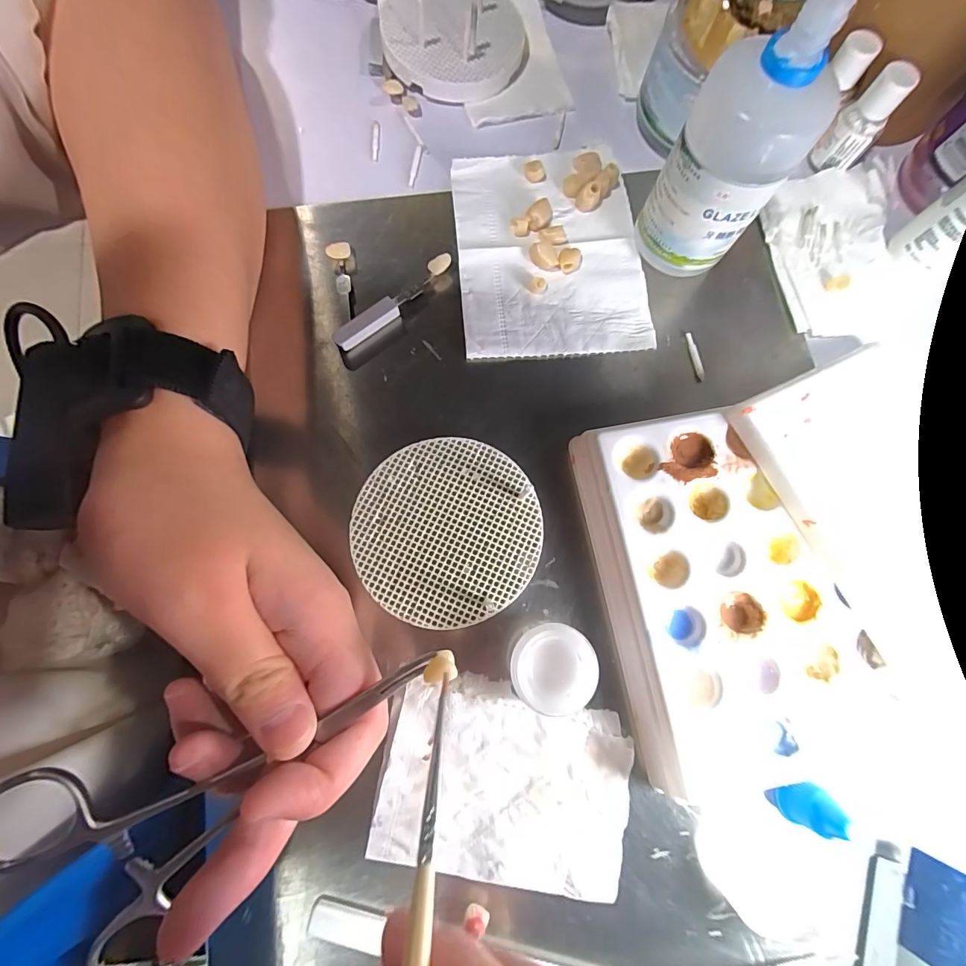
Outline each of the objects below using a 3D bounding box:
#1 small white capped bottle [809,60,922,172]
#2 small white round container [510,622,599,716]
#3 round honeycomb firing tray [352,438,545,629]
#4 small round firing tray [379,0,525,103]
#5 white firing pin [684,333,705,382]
[{"bbox_3d":[0.186,-0.178,0.206,0.020,0.041,0.016,-1,77,-1],"label":"small white capped bottle"},{"bbox_3d":[0.026,0.070,0.161,0.030,0.016,0.031,0,77,-1],"label":"small white round container"},{"bbox_3d":[-0.015,0.020,0.176,0.076,0.010,0.073,0,77,-1],"label":"round honeycomb firing tray"},{"bbox_3d":[-0.016,-0.249,0.229,0.076,0.025,0.075,0,77,-1],"label":"small round firing tray"},{"bbox_3d":[0.102,-0.061,0.202,0.004,0.004,0.024,-12,78,-4],"label":"white firing pin"}]

